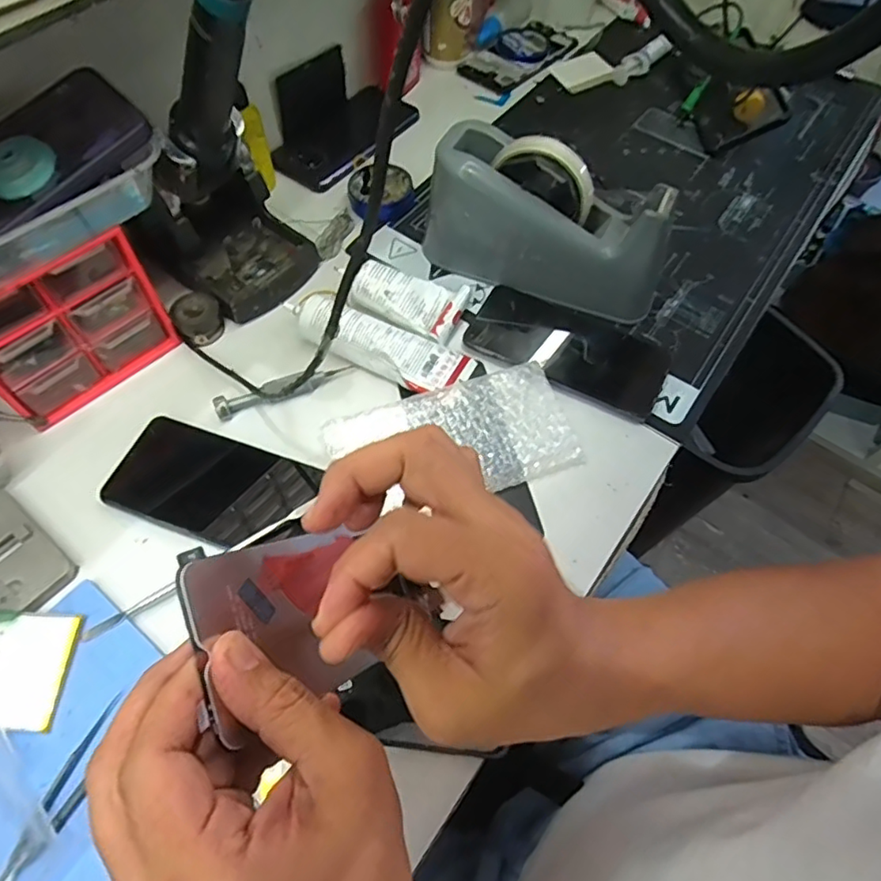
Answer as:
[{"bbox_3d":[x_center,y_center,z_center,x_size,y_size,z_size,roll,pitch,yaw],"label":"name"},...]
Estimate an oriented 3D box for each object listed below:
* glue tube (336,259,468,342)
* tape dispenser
[{"bbox_3d":[-0.033,-0.124,0.494,0.106,0.028,0.052,23,62,9],"label":"glue tube"},{"bbox_3d":[0.089,-0.178,0.484,0.201,0.103,0.066,25,62,10],"label":"tape dispenser"}]

